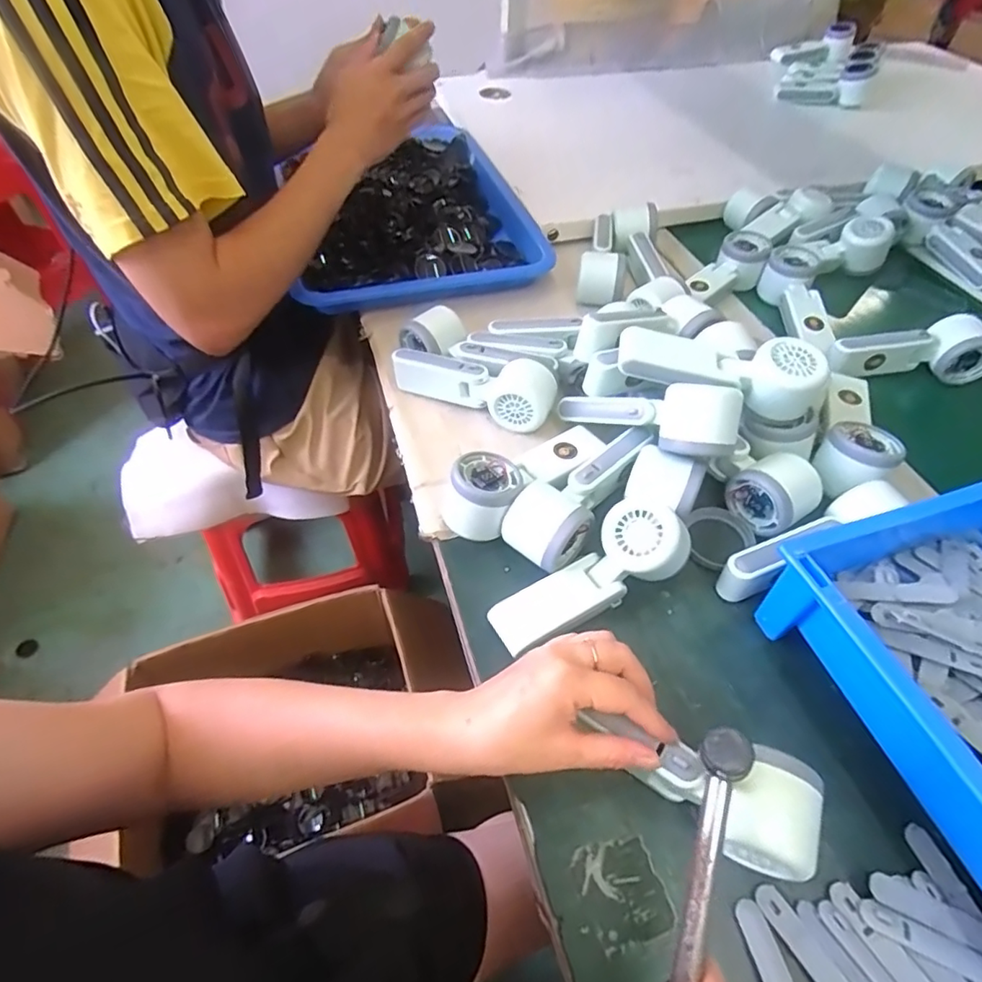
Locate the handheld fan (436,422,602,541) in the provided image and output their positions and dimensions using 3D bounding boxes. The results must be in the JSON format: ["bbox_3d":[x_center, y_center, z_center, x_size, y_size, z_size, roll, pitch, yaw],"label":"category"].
[{"bbox_3d":[0.033,-0.013,0.484,0.156,0.063,0.067,-26,57,-21],"label":"handheld fan"}]

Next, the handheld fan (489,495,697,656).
[{"bbox_3d":[0.072,0.060,0.414,0.154,0.065,0.057,-22,56,-19],"label":"handheld fan"}]

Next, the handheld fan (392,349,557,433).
[{"bbox_3d":[-0.018,-0.107,0.551,0.166,0.071,0.039,23,54,15],"label":"handheld fan"}]

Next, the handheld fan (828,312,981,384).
[{"bbox_3d":[0.447,-0.154,0.597,0.172,0.045,0.050,0,51,-3],"label":"handheld fan"}]

